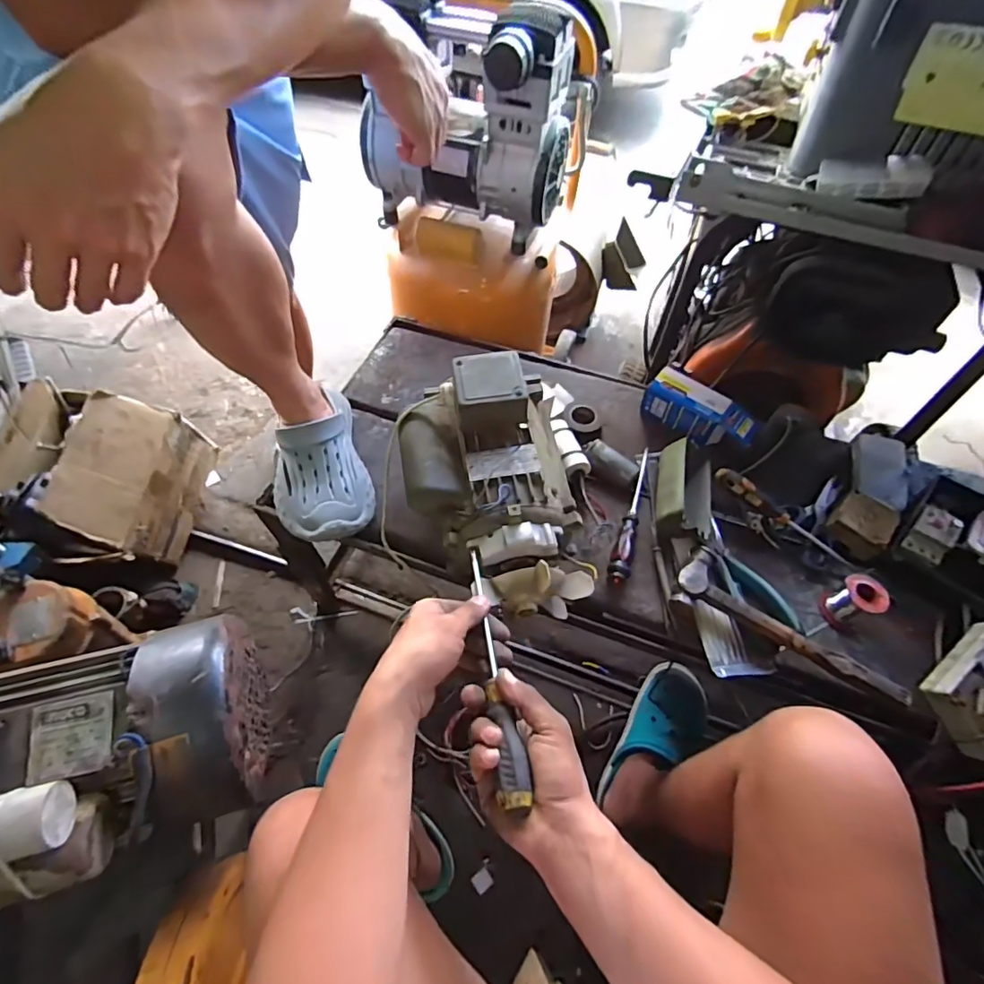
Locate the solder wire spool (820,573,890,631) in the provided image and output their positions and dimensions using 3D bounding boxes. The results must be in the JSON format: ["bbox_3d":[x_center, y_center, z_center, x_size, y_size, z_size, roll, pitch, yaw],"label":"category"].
[{"bbox_3d":[0.450,0.140,0.665,0.050,0.067,0.050,2,56,-2],"label":"solder wire spool"}]

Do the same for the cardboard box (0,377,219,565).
[{"bbox_3d":[-0.756,-0.033,1.016,0.268,0.260,0.300,6,56,1],"label":"cardboard box"}]

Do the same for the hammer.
[{"bbox_3d":[0.362,0.163,0.651,0.271,0.040,0.076,30,60,16],"label":"hammer"}]

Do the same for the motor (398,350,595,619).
[{"bbox_3d":[-0.001,-0.013,0.612,0.190,0.150,0.276,-4,57,-6],"label":"motor"}]

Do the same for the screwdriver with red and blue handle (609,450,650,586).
[{"bbox_3d":[0.197,0.021,0.738,0.025,0.027,0.230,18,57,9],"label":"screwdriver with red and blue handle"}]

